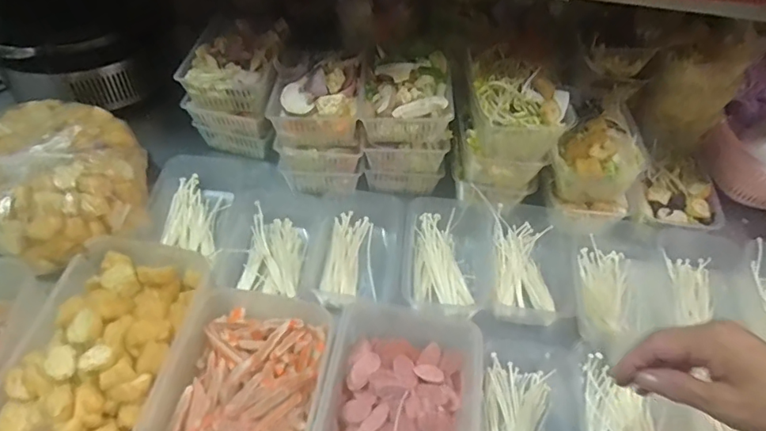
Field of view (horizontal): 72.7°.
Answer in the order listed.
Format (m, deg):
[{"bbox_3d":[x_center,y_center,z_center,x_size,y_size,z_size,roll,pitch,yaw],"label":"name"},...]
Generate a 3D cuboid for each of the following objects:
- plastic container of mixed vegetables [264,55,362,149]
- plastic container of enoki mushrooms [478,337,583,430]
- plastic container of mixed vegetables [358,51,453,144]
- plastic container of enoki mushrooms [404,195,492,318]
[{"bbox_3d":[-0.082,-0.157,0.686,0.118,0.061,0.129,9,52,2],"label":"plastic container of mixed vegetables"},{"bbox_3d":[0.152,0.215,0.551,0.110,0.038,0.177,8,52,0],"label":"plastic container of enoki mushrooms"},{"bbox_3d":[0.030,-0.153,0.671,0.107,0.060,0.117,7,52,0],"label":"plastic container of mixed vegetables"},{"bbox_3d":[0.084,0.054,0.667,0.110,0.044,0.167,4,52,-3],"label":"plastic container of enoki mushrooms"}]

